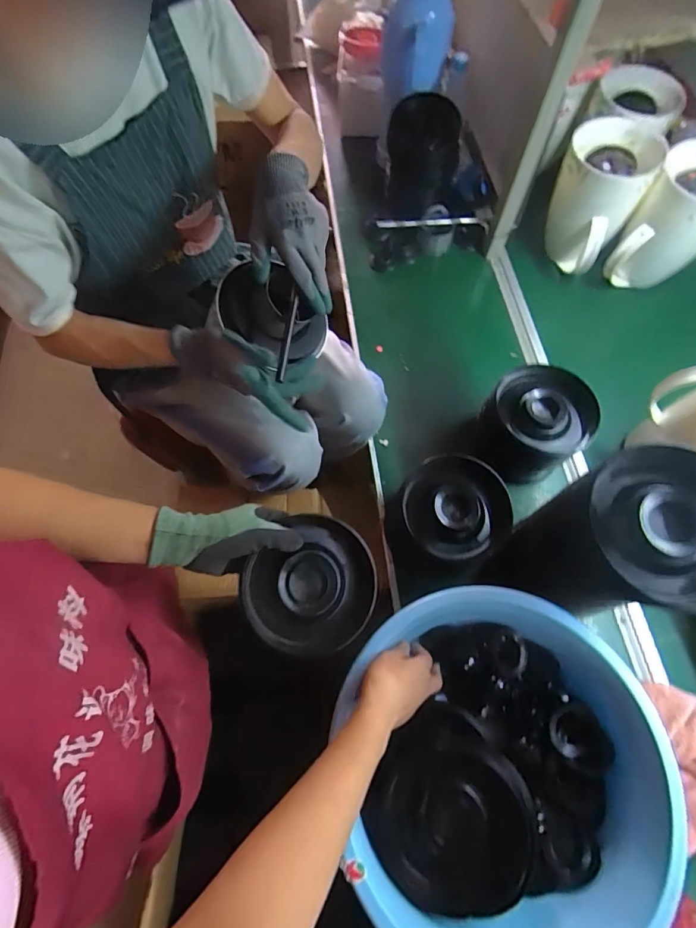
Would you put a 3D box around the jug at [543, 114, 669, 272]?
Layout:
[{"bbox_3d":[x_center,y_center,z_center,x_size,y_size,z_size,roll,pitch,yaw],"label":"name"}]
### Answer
[{"bbox_3d":[0.474,-0.519,0.833,0.153,0.208,0.137,27,68,9],"label":"jug"}]

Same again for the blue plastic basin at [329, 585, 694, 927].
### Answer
[{"bbox_3d":[0.162,0.344,0.500,0.321,0.108,0.360,-5,67,-4],"label":"blue plastic basin"}]

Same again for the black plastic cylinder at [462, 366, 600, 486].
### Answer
[{"bbox_3d":[0.297,-0.062,0.698,0.149,0.148,0.127,42,71,15],"label":"black plastic cylinder"}]

